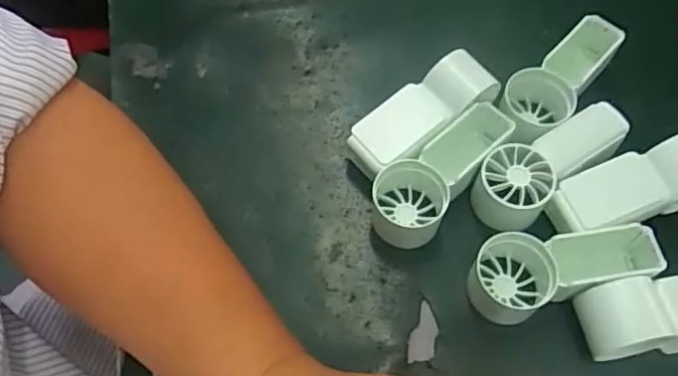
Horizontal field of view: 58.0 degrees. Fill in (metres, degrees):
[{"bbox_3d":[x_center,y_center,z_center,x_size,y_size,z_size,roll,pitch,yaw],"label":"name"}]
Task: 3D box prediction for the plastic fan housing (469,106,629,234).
[{"bbox_3d":[0.113,-0.009,0.341,0.102,0.031,0.036,-30,66,-14],"label":"plastic fan housing"}]

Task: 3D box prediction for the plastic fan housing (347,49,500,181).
[{"bbox_3d":[0.047,-0.039,0.355,0.093,0.036,0.038,-34,67,-16],"label":"plastic fan housing"}]

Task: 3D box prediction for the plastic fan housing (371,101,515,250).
[{"bbox_3d":[0.057,-0.011,0.344,0.038,0.033,0.093,40,70,18],"label":"plastic fan housing"}]

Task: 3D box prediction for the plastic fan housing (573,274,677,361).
[{"bbox_3d":[0.167,0.062,0.305,0.092,0.031,0.034,-8,63,-4],"label":"plastic fan housing"}]

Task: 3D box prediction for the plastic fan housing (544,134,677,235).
[{"bbox_3d":[0.159,0.001,0.334,0.088,0.033,0.033,-16,64,-8],"label":"plastic fan housing"}]

